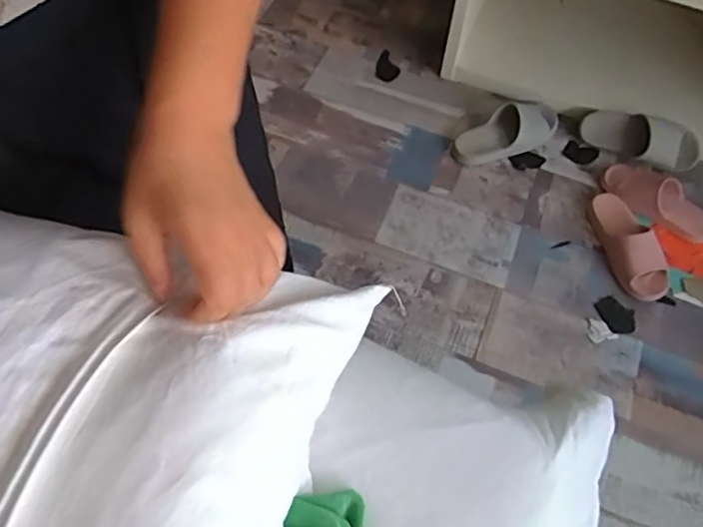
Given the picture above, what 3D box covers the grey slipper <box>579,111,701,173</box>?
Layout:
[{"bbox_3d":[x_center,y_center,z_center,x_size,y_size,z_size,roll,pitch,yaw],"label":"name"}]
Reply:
[{"bbox_3d":[0.627,-0.269,1.297,0.248,0.072,0.085,15,60,6],"label":"grey slipper"}]

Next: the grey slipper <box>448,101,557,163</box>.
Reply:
[{"bbox_3d":[0.340,-0.295,1.336,0.246,0.061,0.113,-17,62,-12],"label":"grey slipper"}]

